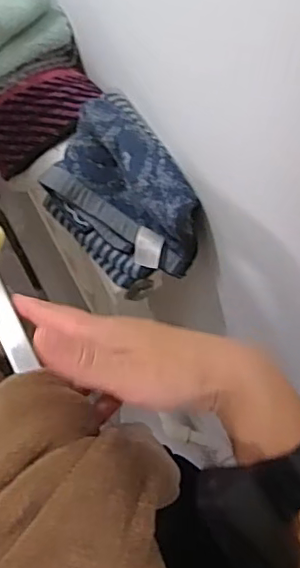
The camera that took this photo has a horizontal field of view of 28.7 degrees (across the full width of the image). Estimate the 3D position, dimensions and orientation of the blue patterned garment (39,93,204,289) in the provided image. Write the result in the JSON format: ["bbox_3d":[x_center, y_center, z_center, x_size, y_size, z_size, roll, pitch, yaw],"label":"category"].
[{"bbox_3d":[-0.034,-0.094,0.652,0.122,0.101,0.187,-32,70,-11],"label":"blue patterned garment"}]

